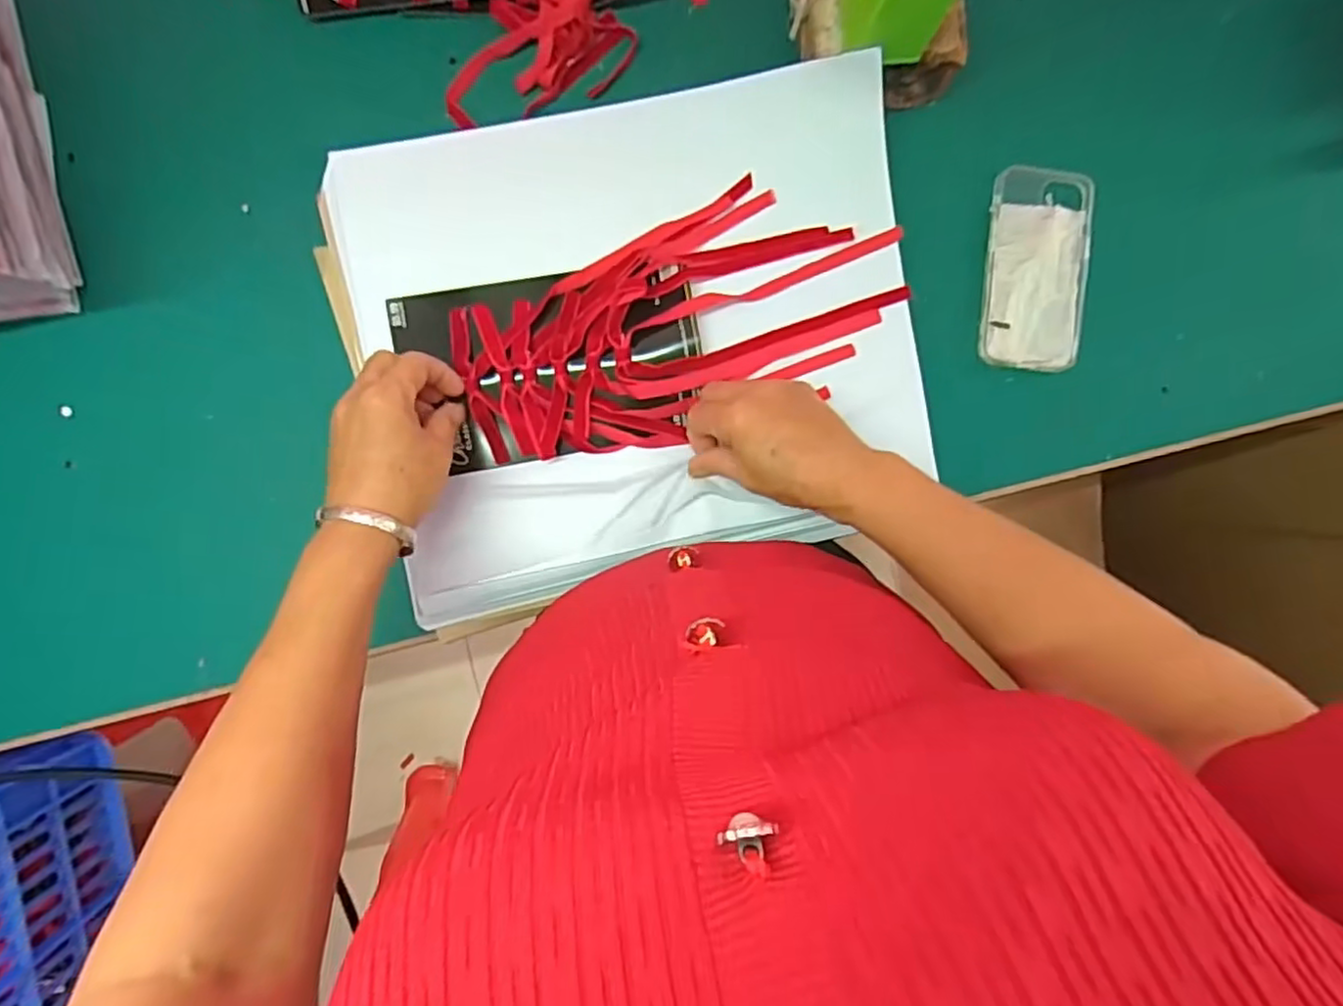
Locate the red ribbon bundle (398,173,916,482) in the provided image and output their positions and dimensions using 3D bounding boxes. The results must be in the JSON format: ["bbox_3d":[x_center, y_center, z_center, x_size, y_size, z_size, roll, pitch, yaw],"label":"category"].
[{"bbox_3d":[-0.004,-0.121,0.464,0.317,0.033,0.141,-19,93,-5],"label":"red ribbon bundle"}]

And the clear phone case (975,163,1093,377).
[{"bbox_3d":[0.279,-0.180,0.521,0.081,0.012,0.154,6,91,-5],"label":"clear phone case"}]

